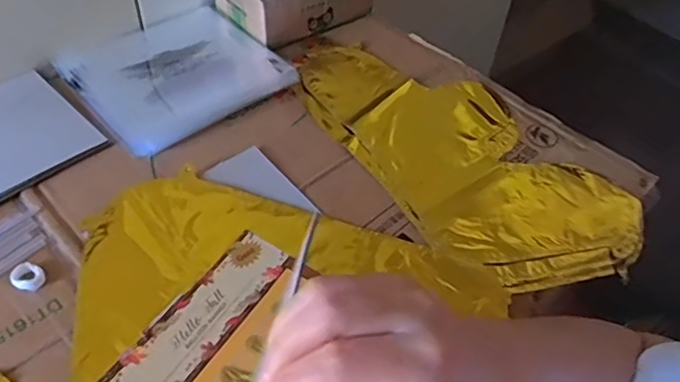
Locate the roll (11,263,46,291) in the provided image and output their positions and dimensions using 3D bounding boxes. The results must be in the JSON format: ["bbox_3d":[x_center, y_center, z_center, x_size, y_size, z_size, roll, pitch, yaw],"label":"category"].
[{"bbox_3d":[-0.268,0.074,0.503,0.027,0.009,0.025,2,49,-2],"label":"roll"}]

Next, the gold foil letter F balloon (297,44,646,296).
[{"bbox_3d":[0.121,-0.045,0.665,0.213,0.026,0.420,-32,59,-28],"label":"gold foil letter F balloon"}]

